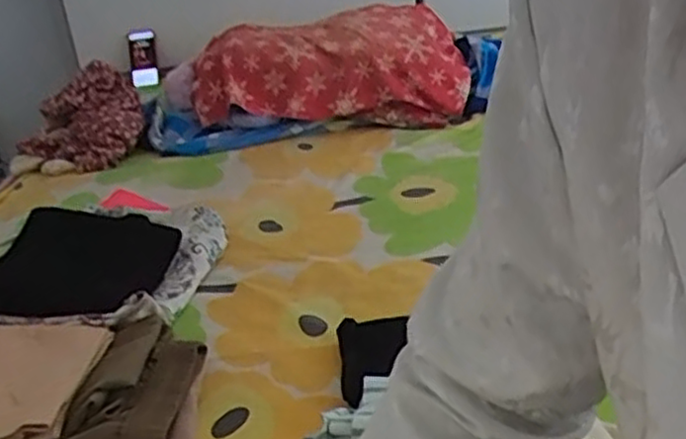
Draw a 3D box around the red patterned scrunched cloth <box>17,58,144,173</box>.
[{"bbox_3d":[-0.602,-0.227,1.685,0.267,0.196,0.163,-21,27,-26],"label":"red patterned scrunched cloth"}]

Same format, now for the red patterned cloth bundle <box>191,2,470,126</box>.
[{"bbox_3d":[-0.033,-0.349,1.679,0.606,0.208,0.303,-7,28,0],"label":"red patterned cloth bundle"}]

